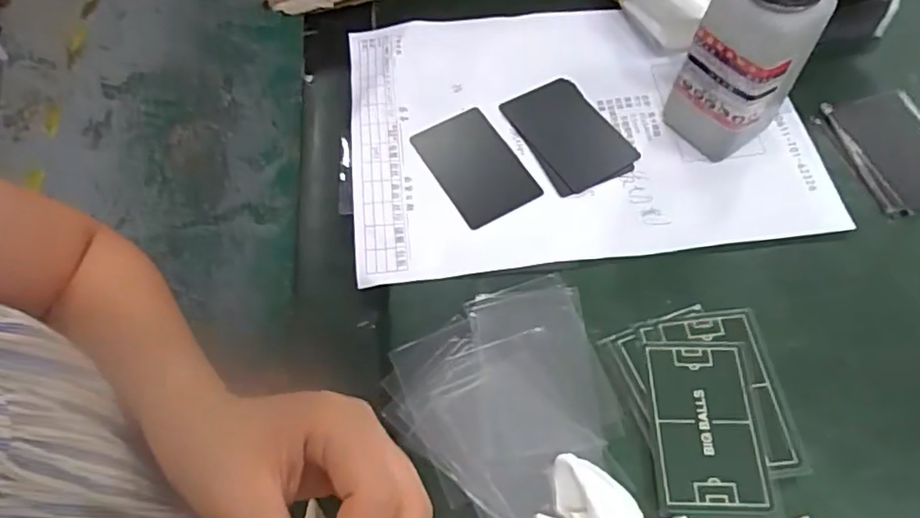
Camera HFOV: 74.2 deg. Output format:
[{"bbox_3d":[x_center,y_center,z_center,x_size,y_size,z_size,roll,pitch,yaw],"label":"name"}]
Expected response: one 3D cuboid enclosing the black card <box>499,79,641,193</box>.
[{"bbox_3d":[0.072,-0.085,0.405,0.053,0.004,0.085,-29,64,-14],"label":"black card"}]

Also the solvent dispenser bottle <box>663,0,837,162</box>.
[{"bbox_3d":[0.174,-0.122,0.349,0.071,0.136,0.055,-24,63,-11],"label":"solvent dispenser bottle"}]

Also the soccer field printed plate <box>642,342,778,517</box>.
[{"bbox_3d":[0.125,0.084,0.308,0.055,0.005,0.086,1,61,2],"label":"soccer field printed plate"}]

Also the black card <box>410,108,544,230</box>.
[{"bbox_3d":[0.010,-0.061,0.396,0.052,0.004,0.083,-28,64,-13],"label":"black card"}]

